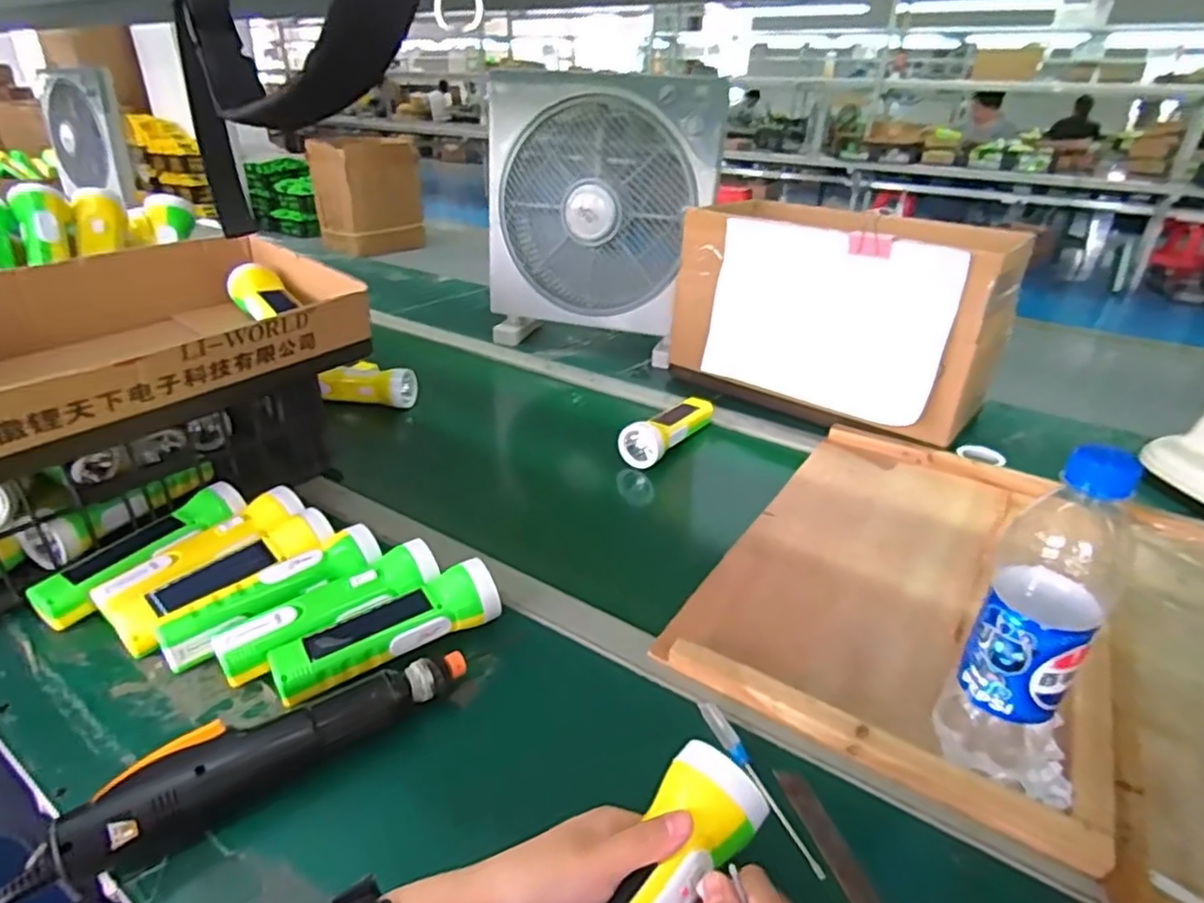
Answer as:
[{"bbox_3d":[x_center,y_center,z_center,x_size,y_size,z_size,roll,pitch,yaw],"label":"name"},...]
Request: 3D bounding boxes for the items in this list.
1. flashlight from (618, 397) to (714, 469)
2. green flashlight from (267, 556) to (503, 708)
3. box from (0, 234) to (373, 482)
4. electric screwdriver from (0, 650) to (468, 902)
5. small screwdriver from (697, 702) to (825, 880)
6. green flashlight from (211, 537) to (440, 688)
[{"bbox_3d":[0.087,-0.034,0.857,0.055,0.044,0.182,19,33,29],"label":"flashlight"},{"bbox_3d":[-0.162,0.136,0.511,0.168,0.045,0.040,-17,34,-29],"label":"green flashlight"},{"bbox_3d":[-0.437,-0.098,0.586,0.239,0.105,0.427,19,33,29],"label":"box"},{"bbox_3d":[-0.215,0.191,0.413,0.279,0.042,0.039,-21,36,-35],"label":"electric screwdriver"},{"bbox_3d":[0.100,0.216,0.434,0.013,0.011,0.128,-10,31,-21],"label":"small screwdriver"},{"bbox_3d":[-0.213,0.124,0.525,0.166,0.041,0.051,-18,34,-31],"label":"green flashlight"}]

